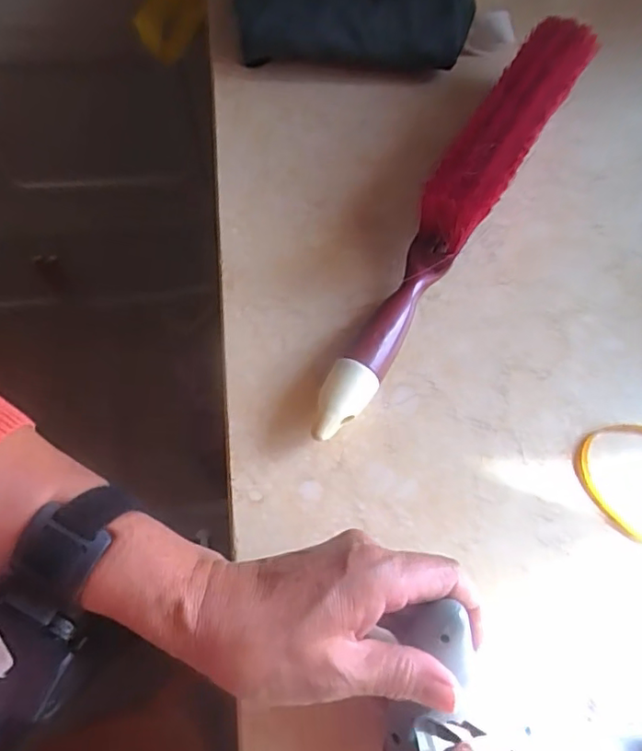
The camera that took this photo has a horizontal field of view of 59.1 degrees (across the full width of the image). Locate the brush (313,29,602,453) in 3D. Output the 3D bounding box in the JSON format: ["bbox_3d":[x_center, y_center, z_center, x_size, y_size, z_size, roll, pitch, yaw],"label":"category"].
[{"bbox_3d":[0.094,-0.116,0.393,0.044,0.078,0.364,31,70,9],"label":"brush"}]

